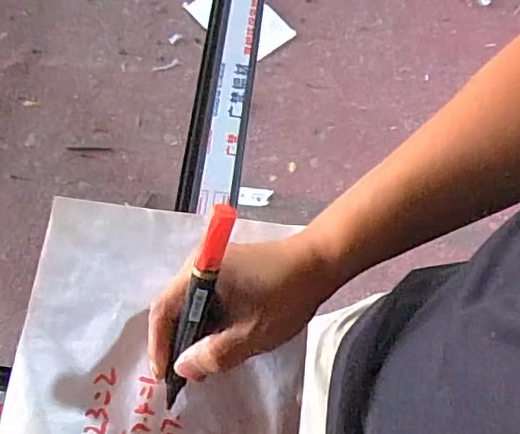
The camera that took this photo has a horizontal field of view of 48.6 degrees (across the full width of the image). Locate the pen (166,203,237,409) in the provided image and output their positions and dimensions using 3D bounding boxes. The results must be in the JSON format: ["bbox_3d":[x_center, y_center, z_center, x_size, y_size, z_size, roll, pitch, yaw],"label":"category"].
[{"bbox_3d":[-0.040,0.061,0.359,0.013,0.150,0.011,20,24,6],"label":"pen"}]

